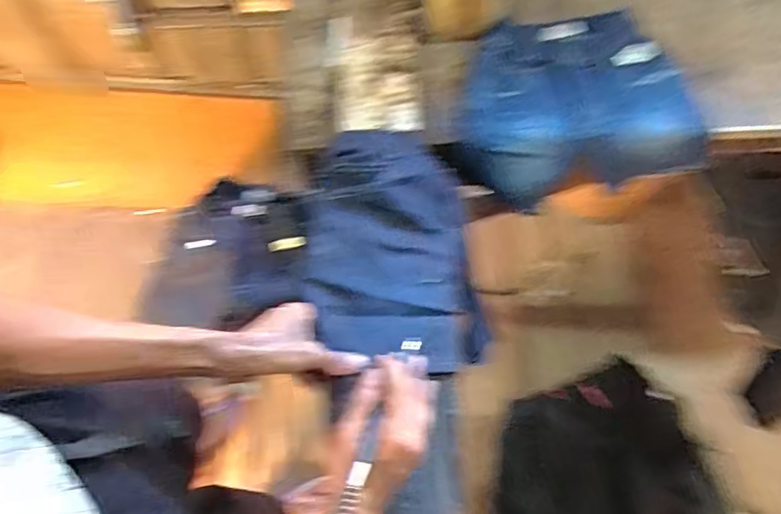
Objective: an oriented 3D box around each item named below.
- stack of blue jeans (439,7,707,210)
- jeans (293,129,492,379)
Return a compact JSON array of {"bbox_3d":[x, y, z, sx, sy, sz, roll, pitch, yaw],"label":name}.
[{"bbox_3d":[0.247,-0.218,0.816,0.368,0.123,0.211,-9,72,-4],"label":"stack of blue jeans"},{"bbox_3d":[-0.001,-0.014,0.680,0.198,0.061,0.306,-5,69,-4],"label":"jeans"}]

